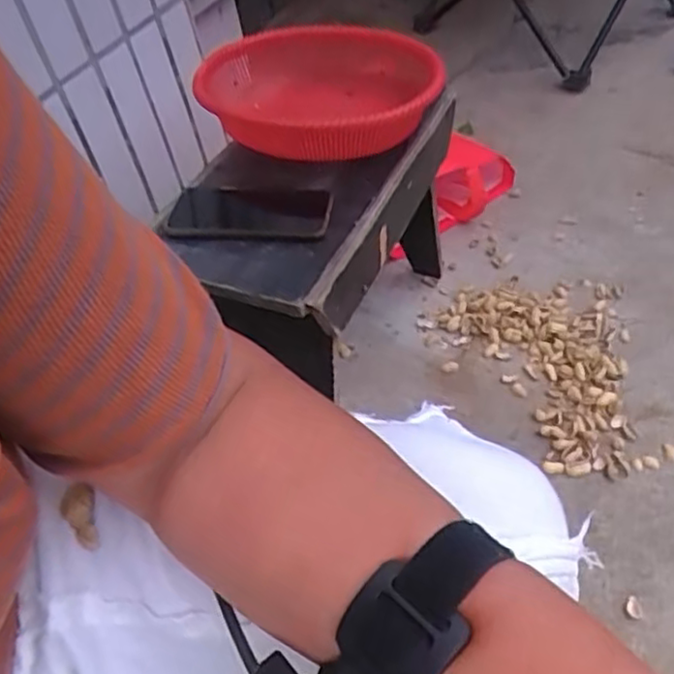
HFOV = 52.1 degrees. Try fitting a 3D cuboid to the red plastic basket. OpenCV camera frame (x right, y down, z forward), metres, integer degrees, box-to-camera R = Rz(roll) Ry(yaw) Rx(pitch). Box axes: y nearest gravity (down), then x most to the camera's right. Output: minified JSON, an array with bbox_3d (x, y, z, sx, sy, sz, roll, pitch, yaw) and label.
[{"bbox_3d":[-0.036,-0.322,0.888,0.331,0.091,0.250,26,56,32],"label":"red plastic basket"}]

